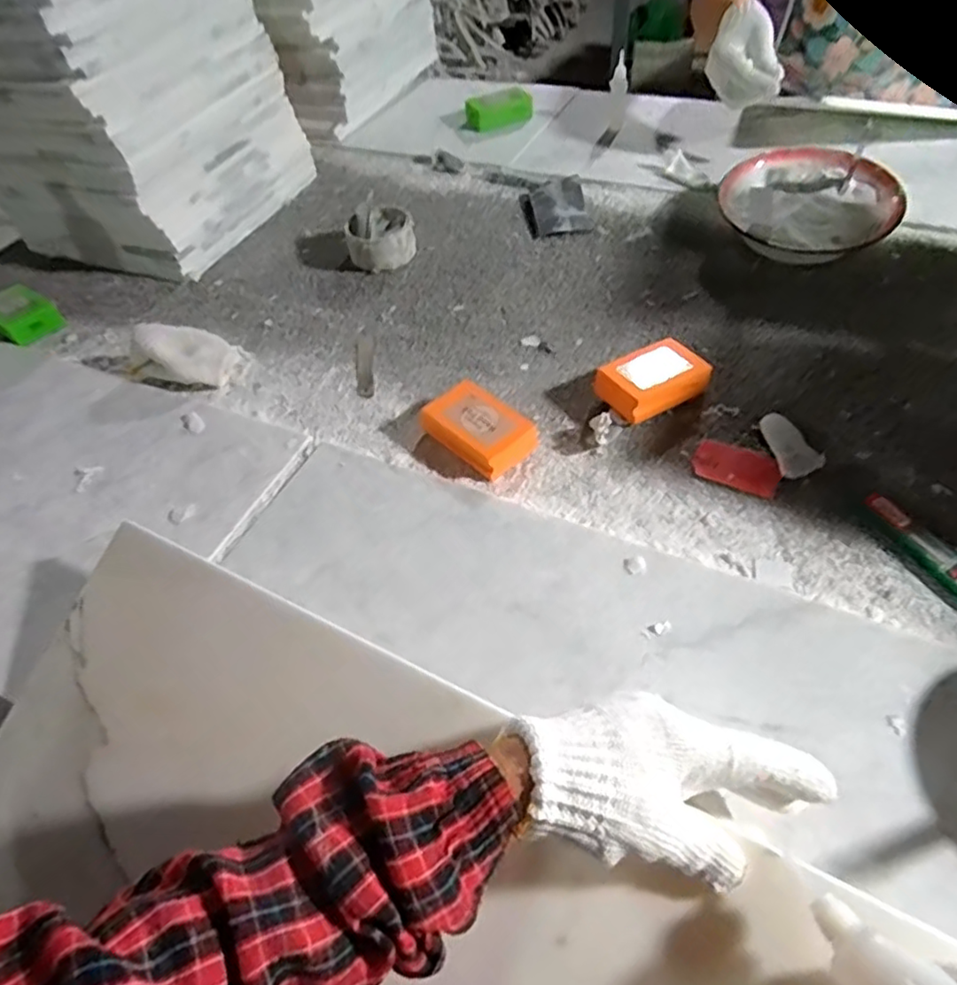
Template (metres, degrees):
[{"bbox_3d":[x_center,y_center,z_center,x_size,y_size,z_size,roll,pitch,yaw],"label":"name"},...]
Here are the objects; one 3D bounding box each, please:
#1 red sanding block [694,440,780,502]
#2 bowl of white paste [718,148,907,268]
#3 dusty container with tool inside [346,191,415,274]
[{"bbox_3d":[0.224,-0.022,0.542,0.070,0.007,0.045,20,57,20],"label":"red sanding block"},{"bbox_3d":[0.382,-0.342,0.739,0.184,0.068,0.168,0,52,6],"label":"bowl of white paste"},{"bbox_3d":[-0.124,-0.323,0.789,0.087,0.054,0.082,-12,52,-4],"label":"dusty container with tool inside"}]

